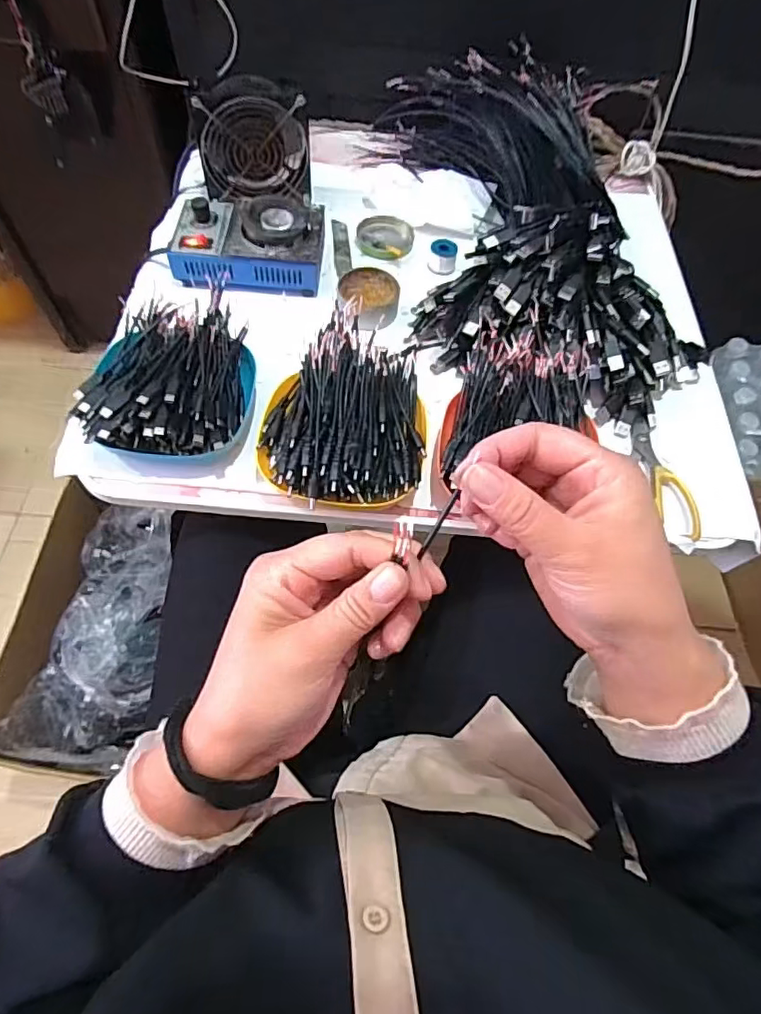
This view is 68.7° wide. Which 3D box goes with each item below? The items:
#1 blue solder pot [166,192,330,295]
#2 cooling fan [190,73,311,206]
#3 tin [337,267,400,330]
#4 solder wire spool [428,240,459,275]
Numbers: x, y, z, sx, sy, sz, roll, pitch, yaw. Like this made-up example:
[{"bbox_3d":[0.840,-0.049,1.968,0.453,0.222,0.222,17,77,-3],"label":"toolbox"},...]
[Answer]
[{"bbox_3d":[-0.137,-0.273,0.577,0.151,0.053,0.109,2,63,-3],"label":"blue solder pot"},{"bbox_3d":[-0.140,-0.405,0.616,0.118,0.106,0.052,-6,63,-7],"label":"cooling fan"},{"bbox_3d":[-0.012,-0.218,0.578,0.062,0.024,0.065,1,63,-3],"label":"tin"},{"bbox_3d":[0.070,-0.280,0.621,0.029,0.030,0.024,12,63,2],"label":"solder wire spool"}]

